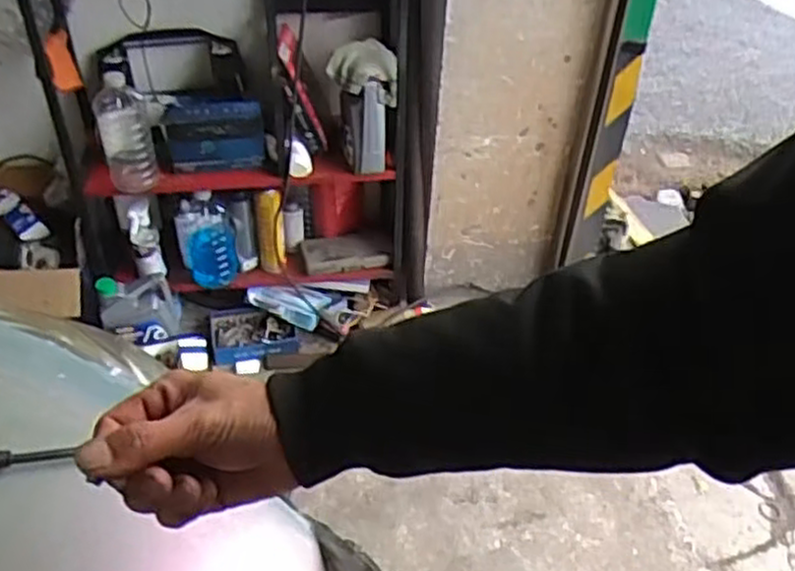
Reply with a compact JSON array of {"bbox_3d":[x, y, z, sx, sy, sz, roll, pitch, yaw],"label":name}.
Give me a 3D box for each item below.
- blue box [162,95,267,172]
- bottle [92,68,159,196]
[{"bbox_3d":[-0.386,-0.318,1.615,0.204,0.151,0.058,-2,39,-7],"label":"blue box"},{"bbox_3d":[-0.554,-0.310,1.556,0.099,0.240,0.081,-12,41,-19],"label":"bottle"}]

